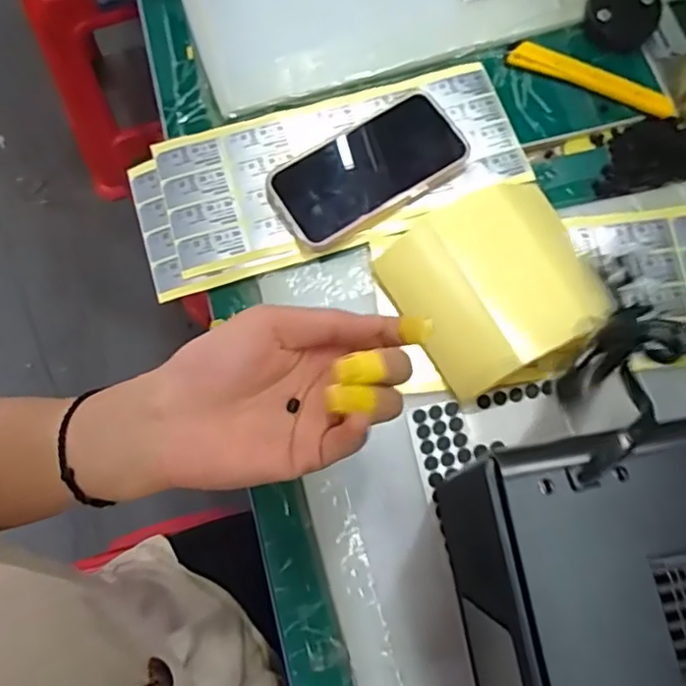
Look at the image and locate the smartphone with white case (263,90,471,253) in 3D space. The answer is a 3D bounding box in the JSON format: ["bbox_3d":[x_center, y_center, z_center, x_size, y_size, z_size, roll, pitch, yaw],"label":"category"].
[{"bbox_3d":[0.020,-0.133,0.479,0.152,0.012,0.077,-31,76,-9],"label":"smartphone with white case"}]

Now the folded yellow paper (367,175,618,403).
[{"bbox_3d":[0.106,-0.036,0.435,0.126,0.027,0.131,-27,76,-7],"label":"folded yellow paper"}]

